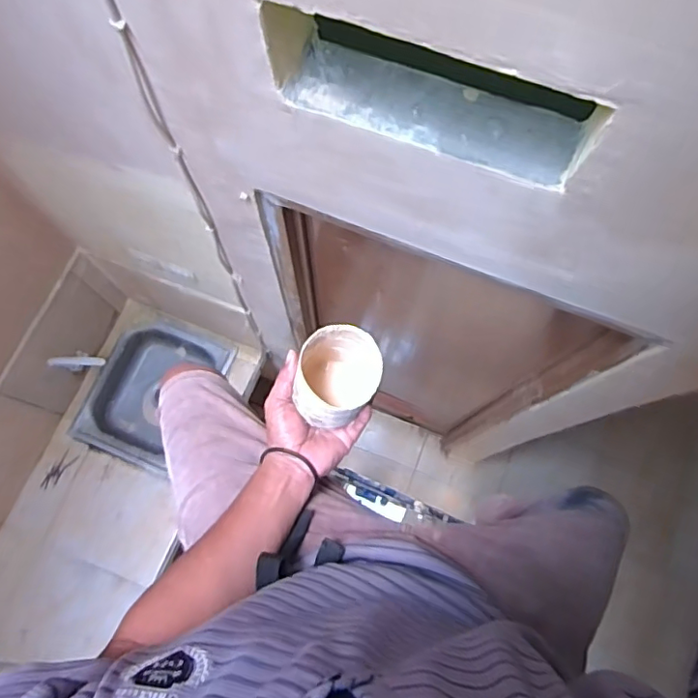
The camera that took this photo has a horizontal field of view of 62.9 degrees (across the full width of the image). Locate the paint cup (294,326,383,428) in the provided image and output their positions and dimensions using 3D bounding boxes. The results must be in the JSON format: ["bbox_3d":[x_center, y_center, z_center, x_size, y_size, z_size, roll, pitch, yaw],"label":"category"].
[{"bbox_3d":[-0.011,0.036,0.638,0.086,0.122,0.094,0,75,0],"label":"paint cup"}]

